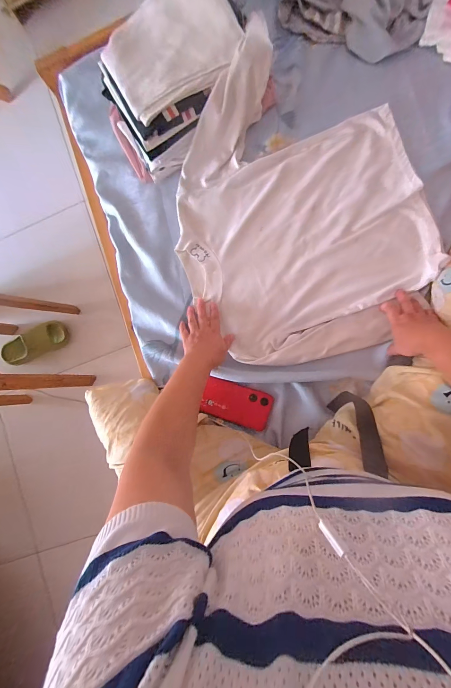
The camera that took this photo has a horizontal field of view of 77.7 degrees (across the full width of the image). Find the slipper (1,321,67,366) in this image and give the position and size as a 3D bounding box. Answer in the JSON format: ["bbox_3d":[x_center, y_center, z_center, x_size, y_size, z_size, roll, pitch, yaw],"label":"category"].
[{"bbox_3d":[-0.758,-0.002,1.107,0.275,0.078,0.111,-23,84,6],"label":"slipper"}]

